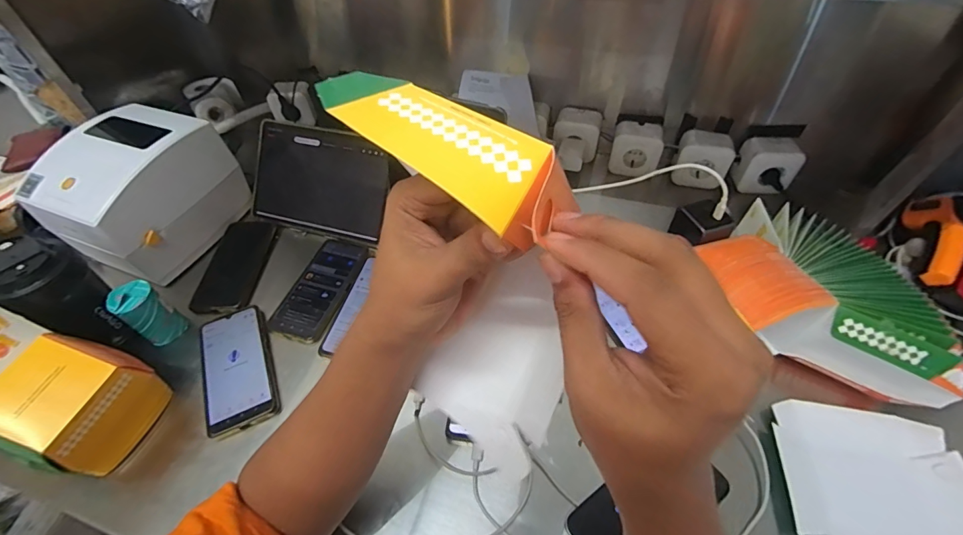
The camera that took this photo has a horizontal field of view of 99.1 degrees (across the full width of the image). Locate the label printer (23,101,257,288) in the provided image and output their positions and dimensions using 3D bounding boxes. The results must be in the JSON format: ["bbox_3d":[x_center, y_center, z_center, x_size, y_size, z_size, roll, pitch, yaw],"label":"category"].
[{"bbox_3d":[-0.511,-0.114,0.626,0.171,0.160,0.217,16,53,15],"label":"label printer"}]

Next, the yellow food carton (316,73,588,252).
[{"bbox_3d":[-0.020,-0.058,0.195,0.129,0.028,0.046,35,59,14],"label":"yellow food carton"}]

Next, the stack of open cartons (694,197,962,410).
[{"bbox_3d":[0.388,0.023,0.496,0.244,0.116,0.207,12,52,13],"label":"stack of open cartons"}]

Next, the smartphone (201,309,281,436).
[{"bbox_3d":[-0.317,0.129,0.535,0.082,0.015,0.169,-22,53,-14],"label":"smartphone"}]

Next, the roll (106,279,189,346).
[{"bbox_3d":[-0.440,0.061,0.544,0.039,0.087,0.047,25,56,21],"label":"roll"}]

